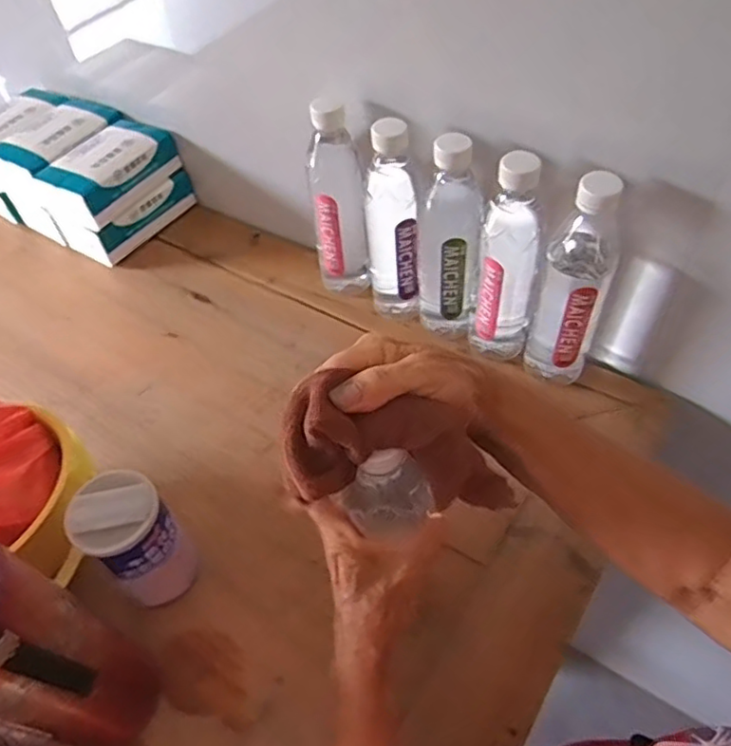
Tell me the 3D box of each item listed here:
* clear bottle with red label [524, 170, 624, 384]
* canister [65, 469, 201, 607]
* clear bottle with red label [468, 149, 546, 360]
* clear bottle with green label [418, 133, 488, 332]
[{"bbox_3d":[0.186,-0.076,0.557,0.060,0.224,0.059,14,55,16],"label":"clear bottle with red label"},{"bbox_3d":[-0.179,0.137,0.498,0.062,0.128,0.063,-3,52,4],"label":"canister"},{"bbox_3d":[0.133,-0.100,0.578,0.056,0.222,0.056,6,53,10],"label":"clear bottle with red label"},{"bbox_3d":[0.080,-0.119,0.600,0.058,0.222,0.050,2,53,7],"label":"clear bottle with green label"}]

